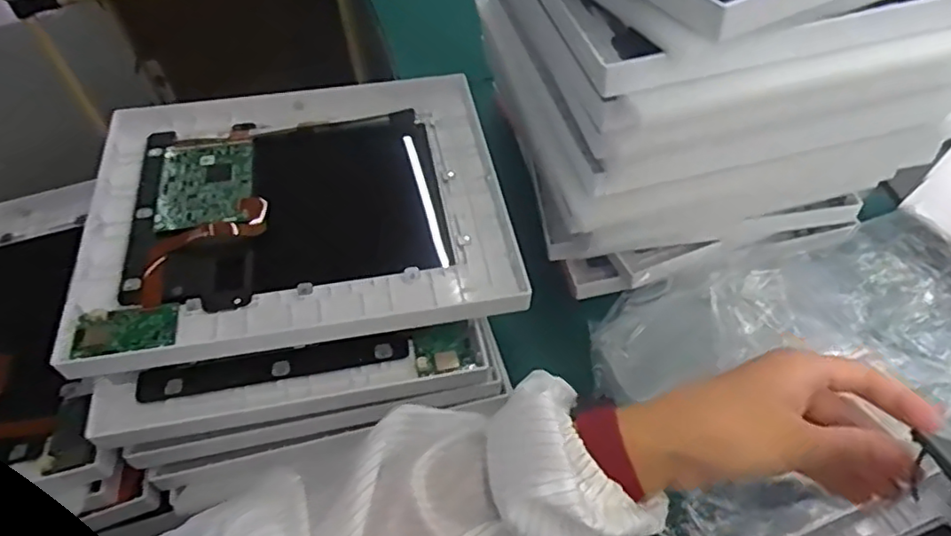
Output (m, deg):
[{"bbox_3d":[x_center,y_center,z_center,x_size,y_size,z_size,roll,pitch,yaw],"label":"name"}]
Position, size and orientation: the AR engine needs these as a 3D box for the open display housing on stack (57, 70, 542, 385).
[{"bbox_3d":[-0.137,-0.050,0.501,0.309,0.042,0.258,-11,49,-3],"label":"open display housing on stack"}]

